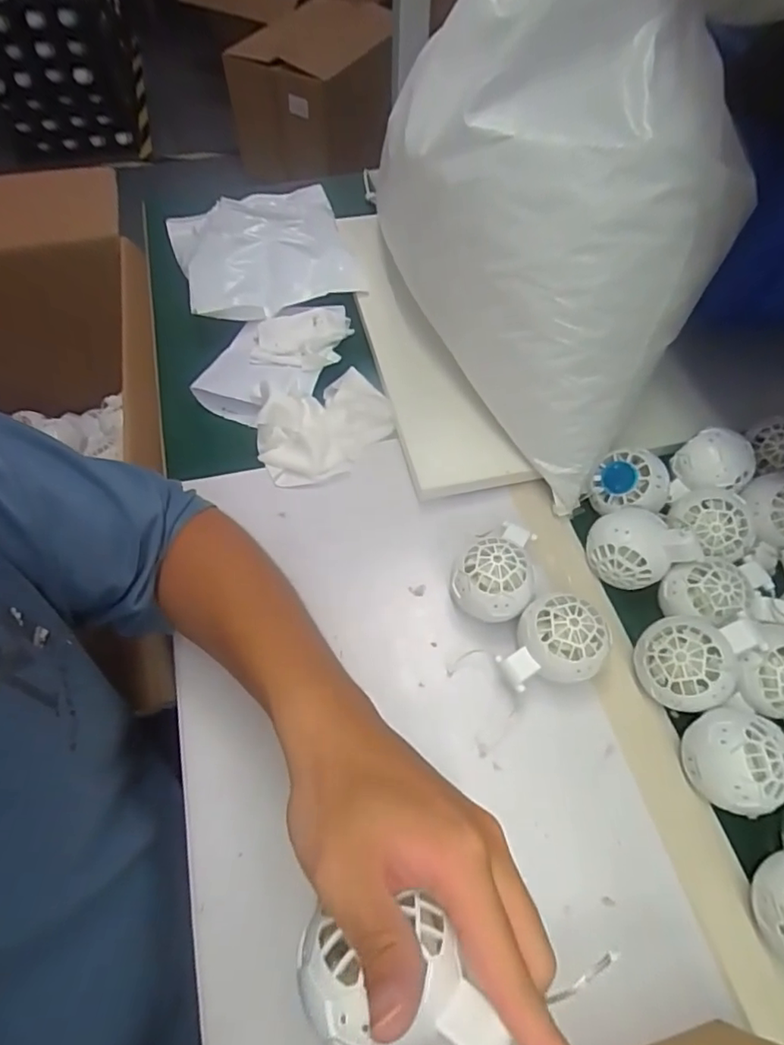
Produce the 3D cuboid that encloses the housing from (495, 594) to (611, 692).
[{"bbox_3d":[0.115,0.093,0.416,0.060,0.058,0.068,32,65,20],"label":"housing"}]

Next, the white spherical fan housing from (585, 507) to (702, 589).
[{"bbox_3d":[0.189,0.019,0.460,0.063,0.060,0.062,-14,59,-6],"label":"white spherical fan housing"}]

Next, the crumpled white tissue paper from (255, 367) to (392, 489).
[{"bbox_3d":[-0.063,-0.095,0.541,0.126,0.045,0.103,-19,60,-9],"label":"crumpled white tissue paper"}]

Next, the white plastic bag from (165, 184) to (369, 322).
[{"bbox_3d":[-0.151,-0.317,0.667,0.191,0.032,0.229,-14,59,-9],"label":"white plastic bag"}]

